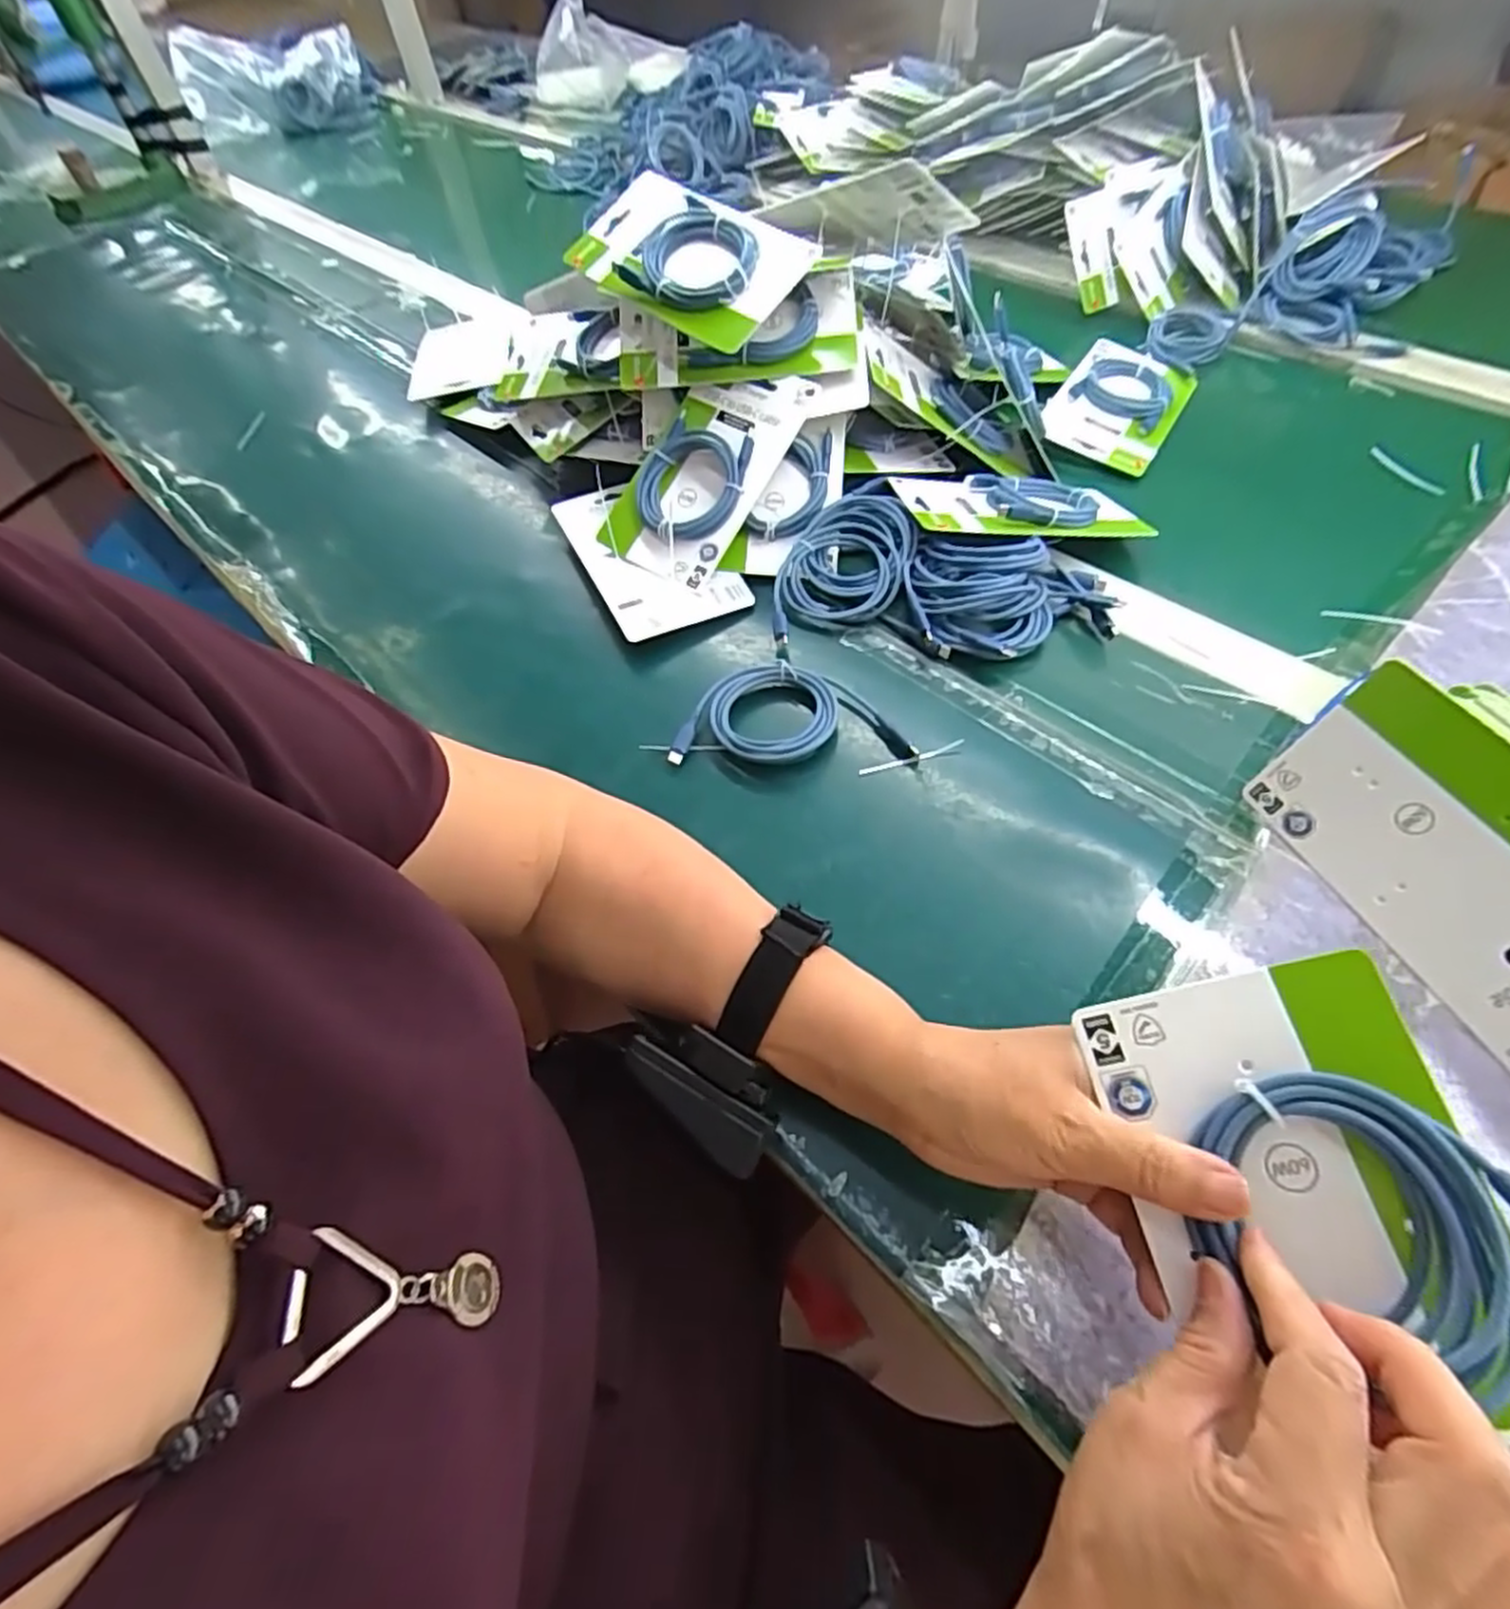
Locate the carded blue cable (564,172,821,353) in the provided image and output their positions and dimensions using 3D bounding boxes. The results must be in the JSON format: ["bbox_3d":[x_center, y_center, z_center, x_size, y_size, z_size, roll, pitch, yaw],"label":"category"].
[{"bbox_3d":[-0.052,-0.395,0.544,0.171,0.027,0.098,35,86,19],"label":"carded blue cable"}]

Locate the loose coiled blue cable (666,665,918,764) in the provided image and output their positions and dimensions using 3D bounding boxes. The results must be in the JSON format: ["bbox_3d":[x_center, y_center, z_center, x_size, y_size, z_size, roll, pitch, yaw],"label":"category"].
[{"bbox_3d":[0.023,-0.061,0.482,0.148,0.018,0.072,-1,55,5],"label":"loose coiled blue cable"}]

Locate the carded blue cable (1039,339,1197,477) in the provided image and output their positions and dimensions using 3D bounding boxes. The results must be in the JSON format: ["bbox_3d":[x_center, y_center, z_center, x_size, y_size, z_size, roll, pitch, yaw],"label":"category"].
[{"bbox_3d":[0.321,-0.353,0.664,0.098,0.025,0.171,26,61,21],"label":"carded blue cable"}]

